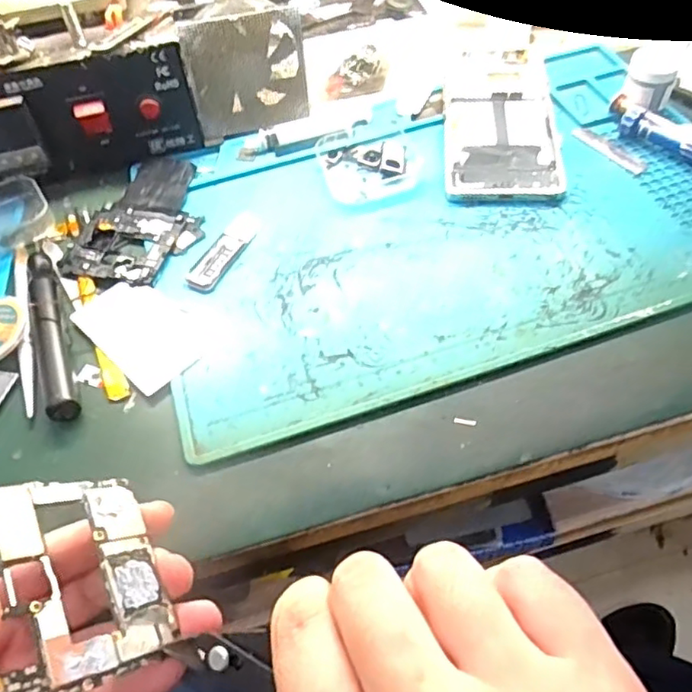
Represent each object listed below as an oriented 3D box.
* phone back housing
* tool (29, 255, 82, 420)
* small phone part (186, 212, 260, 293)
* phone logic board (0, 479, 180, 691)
[{"bbox_3d":[0.108,-0.163,0.432,0.074,0.010,0.168,2,55,6],"label":"phone back housing"},{"bbox_3d":[-0.169,-0.011,0.346,0.016,0.013,0.121,-20,56,-9],"label":"tool"},{"bbox_3d":[-0.075,-0.061,0.379,0.021,0.004,0.067,21,59,18],"label":"small phone part"},{"bbox_3d":[-0.087,0.073,0.195,0.055,0.004,0.066,6,46,-49],"label":"phone logic board"}]

